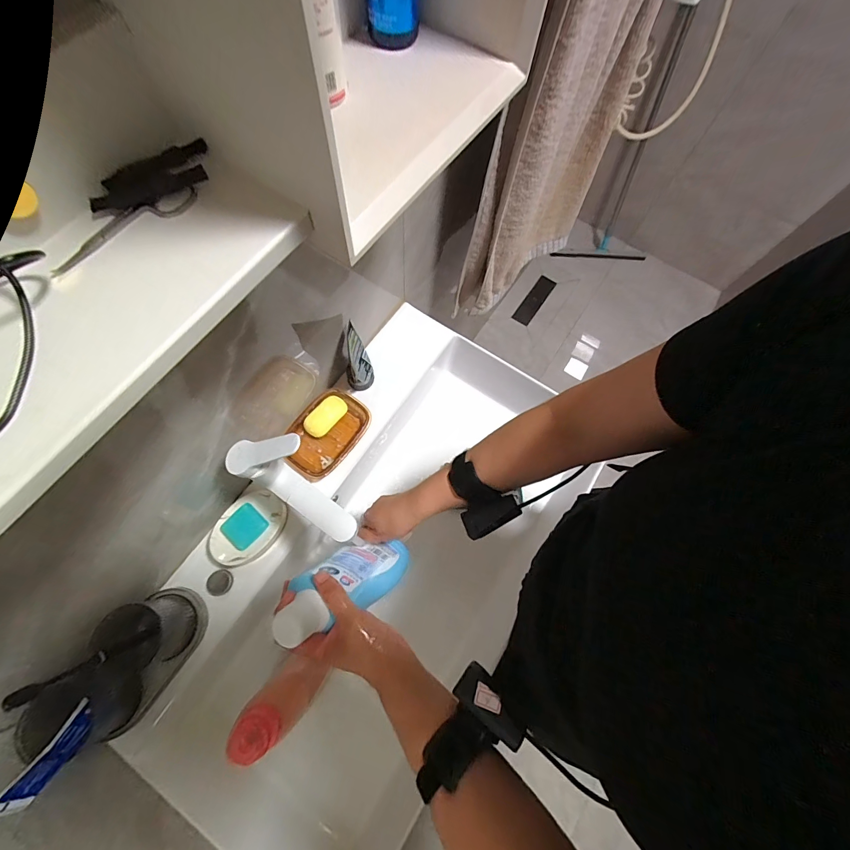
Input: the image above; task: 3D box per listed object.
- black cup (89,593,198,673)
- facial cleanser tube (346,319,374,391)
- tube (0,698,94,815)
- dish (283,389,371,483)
[{"bbox_3d":[-0.365,0.274,0.499,0.083,0.088,0.080,1,71,-2],"label":"black cup"},{"bbox_3d":[-0.112,-0.107,0.626,0.043,0.128,0.038,-11,41,-6],"label":"facial cleanser tube"},{"bbox_3d":[-0.406,0.360,0.410,0.039,0.108,0.024,-3,103,-4],"label":"tube"},{"bbox_3d":[-0.164,0.016,0.628,0.103,0.028,0.148,38,74,10],"label":"dish"}]

